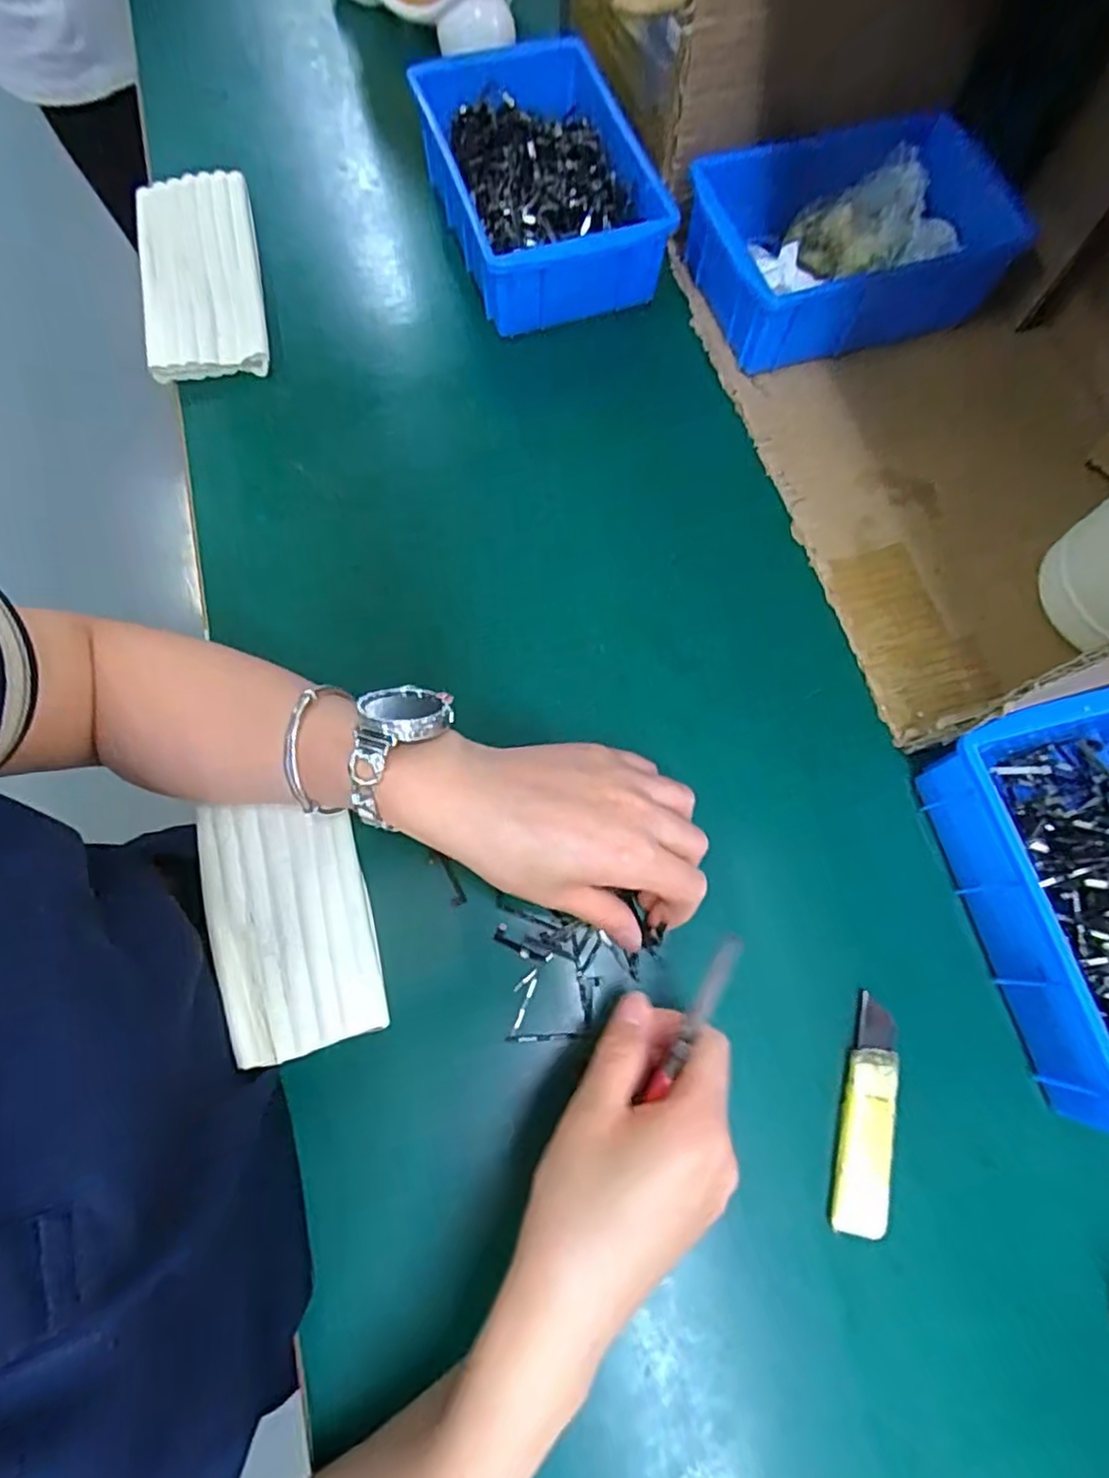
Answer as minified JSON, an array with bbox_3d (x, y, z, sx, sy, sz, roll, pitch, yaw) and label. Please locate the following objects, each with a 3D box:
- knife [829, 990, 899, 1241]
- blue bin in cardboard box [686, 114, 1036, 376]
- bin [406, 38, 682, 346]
[{"bbox_3d":[0.153,0.184,0.334,0.026,0.011,0.104,11,73,3],"label":"knife"},{"bbox_3d":[0.202,-0.341,0.469,0.209,0.060,0.139,-14,74,-5],"label":"blue bin in cardboard box"},{"bbox_3d":[-0.009,-0.396,0.482,0.140,0.066,0.209,-18,74,-6],"label":"bin"}]

